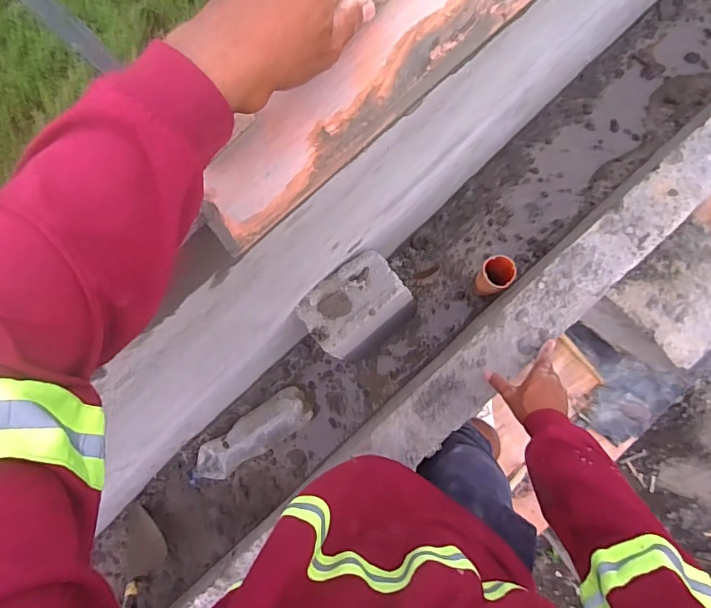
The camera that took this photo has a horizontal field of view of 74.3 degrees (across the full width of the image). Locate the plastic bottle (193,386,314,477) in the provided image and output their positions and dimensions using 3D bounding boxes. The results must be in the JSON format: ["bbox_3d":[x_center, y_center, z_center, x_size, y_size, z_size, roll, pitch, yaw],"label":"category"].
[{"bbox_3d":[-0.229,0.296,1.055,0.282,0.089,0.092,-35,83,3],"label":"plastic bottle"}]

